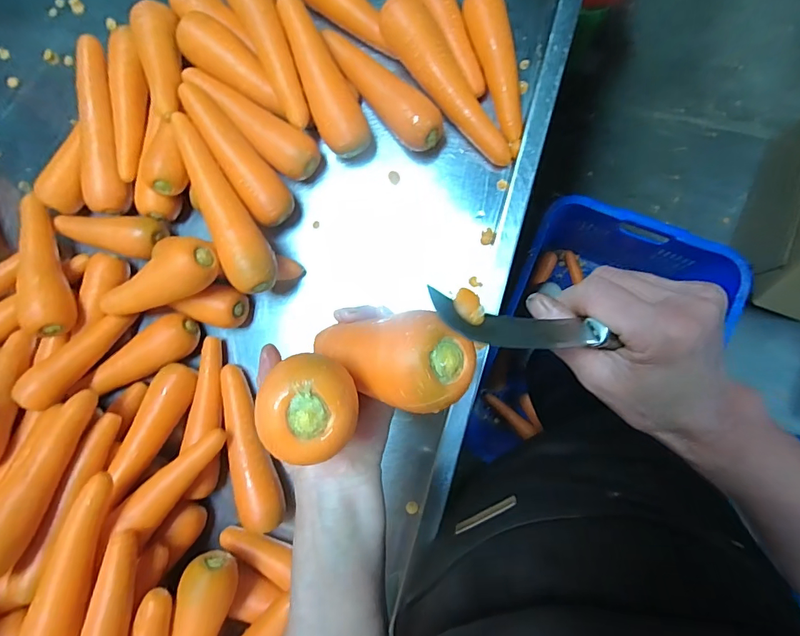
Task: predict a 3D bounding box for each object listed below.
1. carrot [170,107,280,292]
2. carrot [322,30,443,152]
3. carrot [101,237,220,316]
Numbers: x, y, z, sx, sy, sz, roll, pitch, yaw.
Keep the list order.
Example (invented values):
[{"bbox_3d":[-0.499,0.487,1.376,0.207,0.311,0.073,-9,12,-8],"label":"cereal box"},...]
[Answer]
[{"bbox_3d":[-0.198,-0.128,0.490,0.048,0.047,0.220,-30,82,5],"label":"carrot"},{"bbox_3d":[-0.021,-0.268,0.508,0.053,0.047,0.194,-38,81,4],"label":"carrot"},{"bbox_3d":[-0.272,-0.036,0.484,0.171,0.041,0.055,-20,83,25],"label":"carrot"}]

